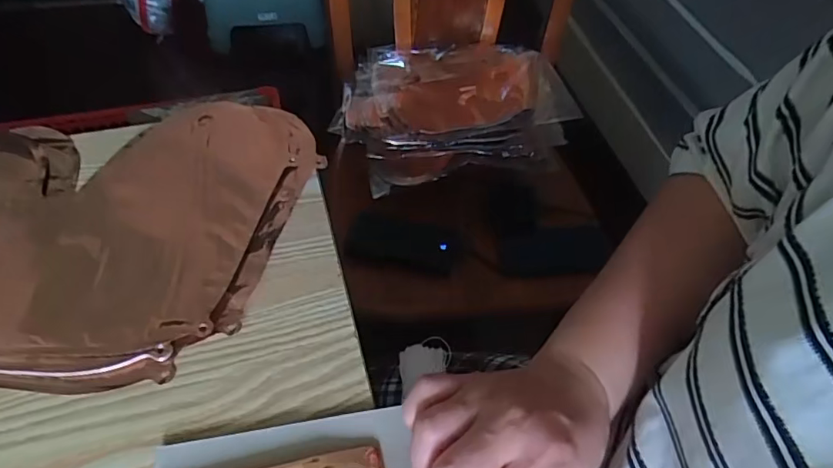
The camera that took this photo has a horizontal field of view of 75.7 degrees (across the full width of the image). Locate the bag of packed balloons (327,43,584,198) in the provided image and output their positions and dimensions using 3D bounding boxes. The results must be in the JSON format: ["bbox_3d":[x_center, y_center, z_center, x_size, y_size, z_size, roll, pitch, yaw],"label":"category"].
[{"bbox_3d":[0.055,-0.204,0.851,0.359,0.069,0.266,-2,53,-7],"label":"bag of packed balloons"}]

